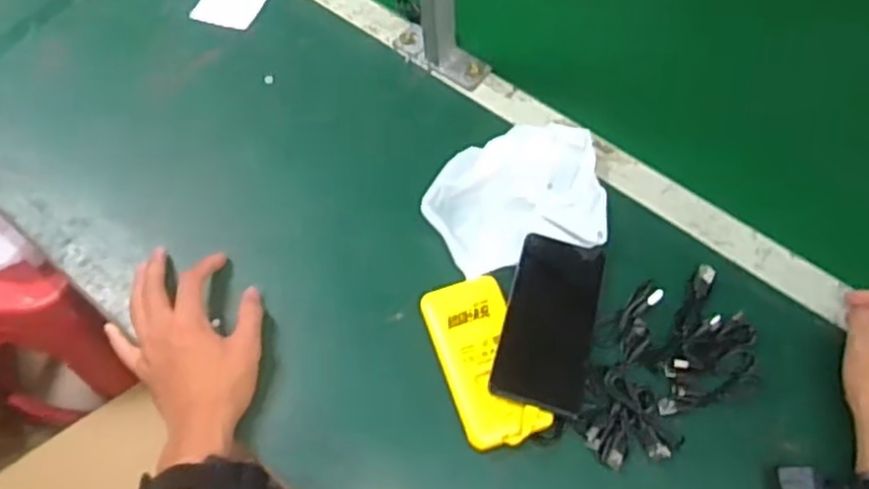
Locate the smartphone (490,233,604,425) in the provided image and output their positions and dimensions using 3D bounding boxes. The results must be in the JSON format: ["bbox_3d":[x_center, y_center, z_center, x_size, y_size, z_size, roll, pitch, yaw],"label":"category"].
[{"bbox_3d":[0.097,0.064,0.609,0.073,0.011,0.152,12,61,9],"label":"smartphone"}]

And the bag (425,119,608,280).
[{"bbox_3d":[0.076,-0.043,0.668,0.164,0.033,0.124,-12,60,-5],"label":"bag"}]

